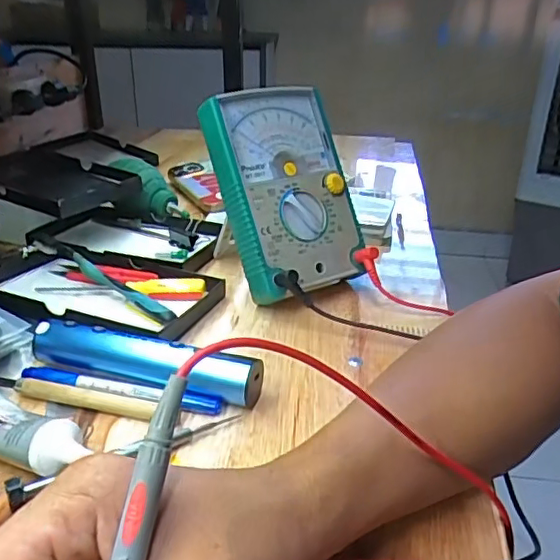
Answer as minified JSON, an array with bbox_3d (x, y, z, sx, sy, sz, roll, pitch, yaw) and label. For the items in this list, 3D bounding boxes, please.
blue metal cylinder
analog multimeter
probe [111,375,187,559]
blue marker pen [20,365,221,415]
[{"bbox_3d":[-0.088,0.052,0.366,0.155,0.027,0.021,10,28,14],"label":"blue metal cylinder"},{"bbox_3d":[0.007,-0.074,0.472,0.111,0.166,0.046,-16,3,-25],"label":"analog multimeter"},{"bbox_3d":[-0.049,0.101,0.167,0.008,0.145,0.011,9,-11,12],"label":"probe"},{"bbox_3d":[-0.100,0.068,0.356,0.131,0.008,0.012,8,27,10],"label":"blue marker pen"}]

